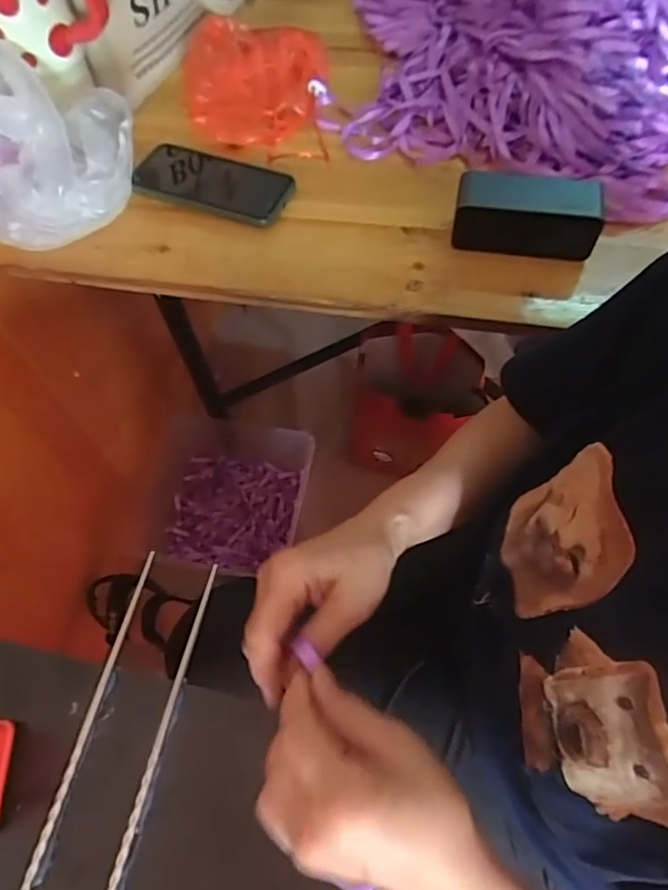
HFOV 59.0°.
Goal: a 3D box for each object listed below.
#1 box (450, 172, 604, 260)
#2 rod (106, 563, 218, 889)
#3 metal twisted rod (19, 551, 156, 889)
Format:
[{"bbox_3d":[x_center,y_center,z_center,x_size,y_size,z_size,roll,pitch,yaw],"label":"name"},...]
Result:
[{"bbox_3d":[0.179,-0.214,0.551,0.129,0.054,0.051,11,64,7],"label":"box"},{"bbox_3d":[-0.108,0.183,0.366,0.008,0.007,0.220,12,64,8],"label":"rod"},{"bbox_3d":[-0.154,0.174,0.371,0.008,0.009,0.219,11,64,8],"label":"metal twisted rod"}]

